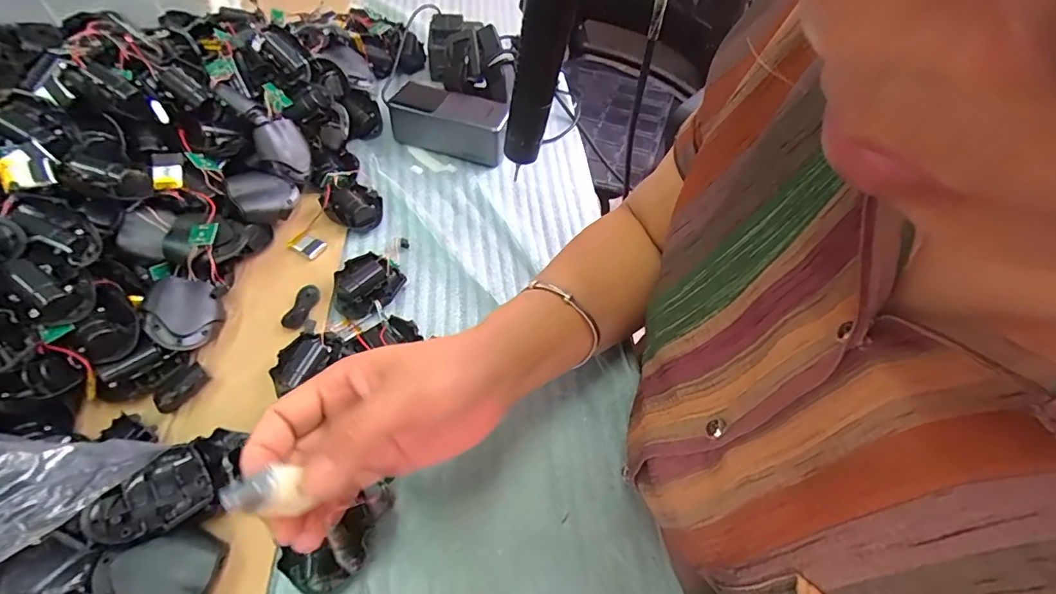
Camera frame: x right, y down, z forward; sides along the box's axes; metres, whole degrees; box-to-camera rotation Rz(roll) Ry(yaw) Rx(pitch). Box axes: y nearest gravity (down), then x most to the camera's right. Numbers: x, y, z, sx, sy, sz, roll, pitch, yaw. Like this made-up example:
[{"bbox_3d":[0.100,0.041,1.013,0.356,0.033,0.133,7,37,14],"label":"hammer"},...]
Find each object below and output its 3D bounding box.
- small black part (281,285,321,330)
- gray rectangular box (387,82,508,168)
[{"bbox_3d":[-0.191,0.008,0.401,0.020,0.008,0.044,13,54,4],"label":"small black part"},{"bbox_3d":[-0.084,-0.193,0.530,0.127,0.050,0.053,18,54,8],"label":"gray rectangular box"}]

